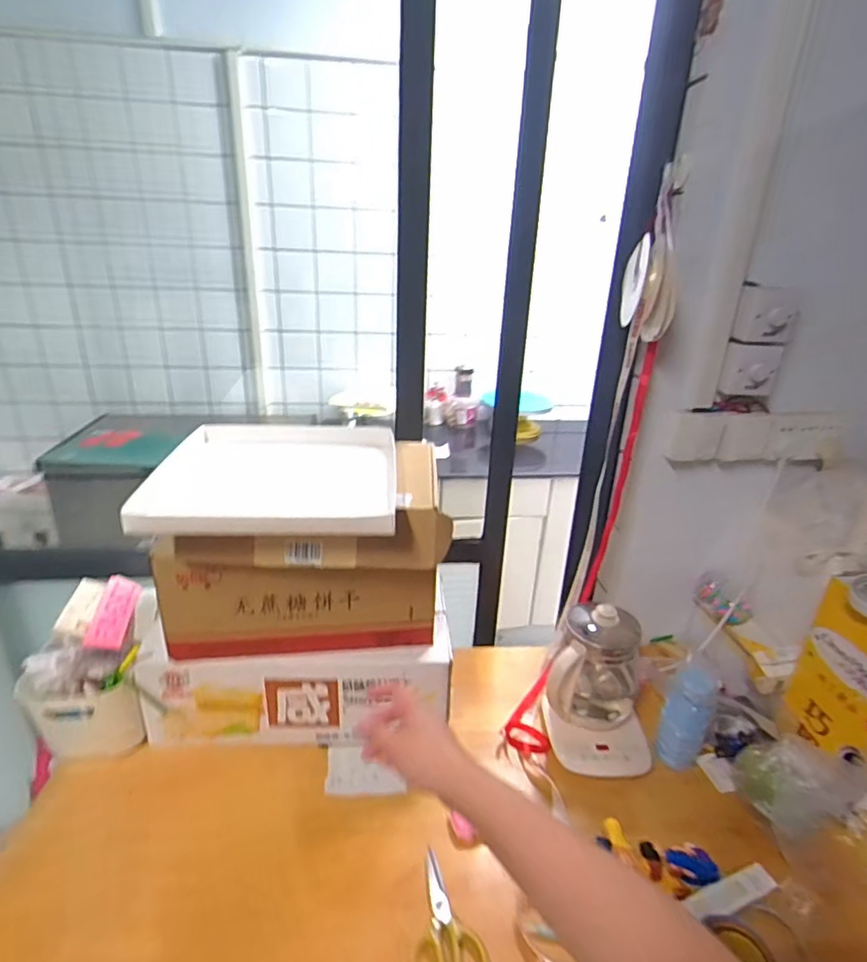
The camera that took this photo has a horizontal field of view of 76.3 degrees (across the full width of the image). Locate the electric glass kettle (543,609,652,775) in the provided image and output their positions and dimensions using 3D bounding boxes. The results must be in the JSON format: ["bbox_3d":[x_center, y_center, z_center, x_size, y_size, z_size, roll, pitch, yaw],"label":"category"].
[{"bbox_3d":[0.291,0.346,0.952,0.178,0.224,0.198,9,25,12],"label":"electric glass kettle"}]

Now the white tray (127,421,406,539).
[{"bbox_3d":[-0.224,-0.022,0.832,0.329,0.034,0.364,0,24,-7],"label":"white tray"}]

